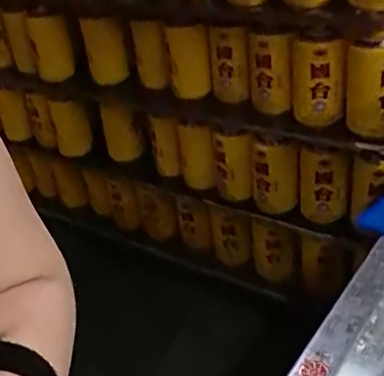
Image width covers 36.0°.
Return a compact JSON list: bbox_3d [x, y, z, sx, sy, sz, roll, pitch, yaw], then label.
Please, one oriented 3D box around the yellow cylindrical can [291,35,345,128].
[{"bbox_3d":[0.199,-0.161,0.947,0.080,0.152,0.088,1,32,12],"label":"yellow cylindrical can"}]

